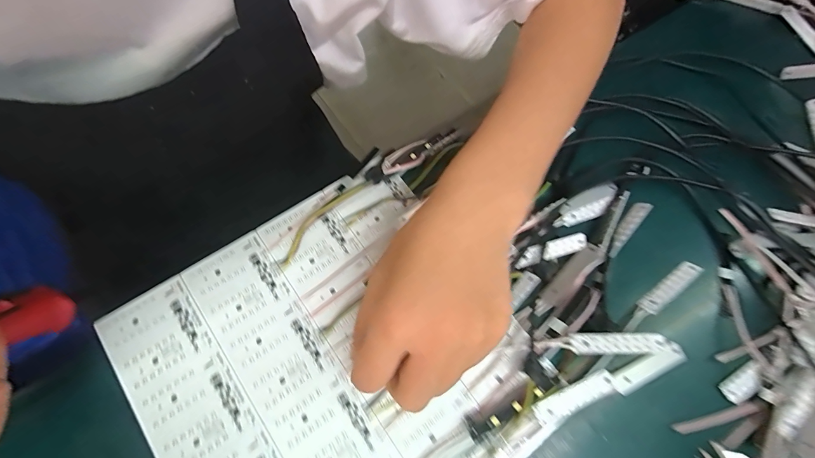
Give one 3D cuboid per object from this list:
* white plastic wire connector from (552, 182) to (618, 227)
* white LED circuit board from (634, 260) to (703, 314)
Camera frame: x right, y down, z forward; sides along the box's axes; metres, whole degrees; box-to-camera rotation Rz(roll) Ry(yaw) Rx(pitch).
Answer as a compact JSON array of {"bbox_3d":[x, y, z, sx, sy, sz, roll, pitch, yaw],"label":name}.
[{"bbox_3d":[0.141,-0.018,0.294,0.064,0.009,0.021,-22,71,-11],"label":"white plastic wire connector"},{"bbox_3d":[0.198,0.043,0.278,0.061,0.004,0.013,-32,72,-16],"label":"white LED circuit board"}]

